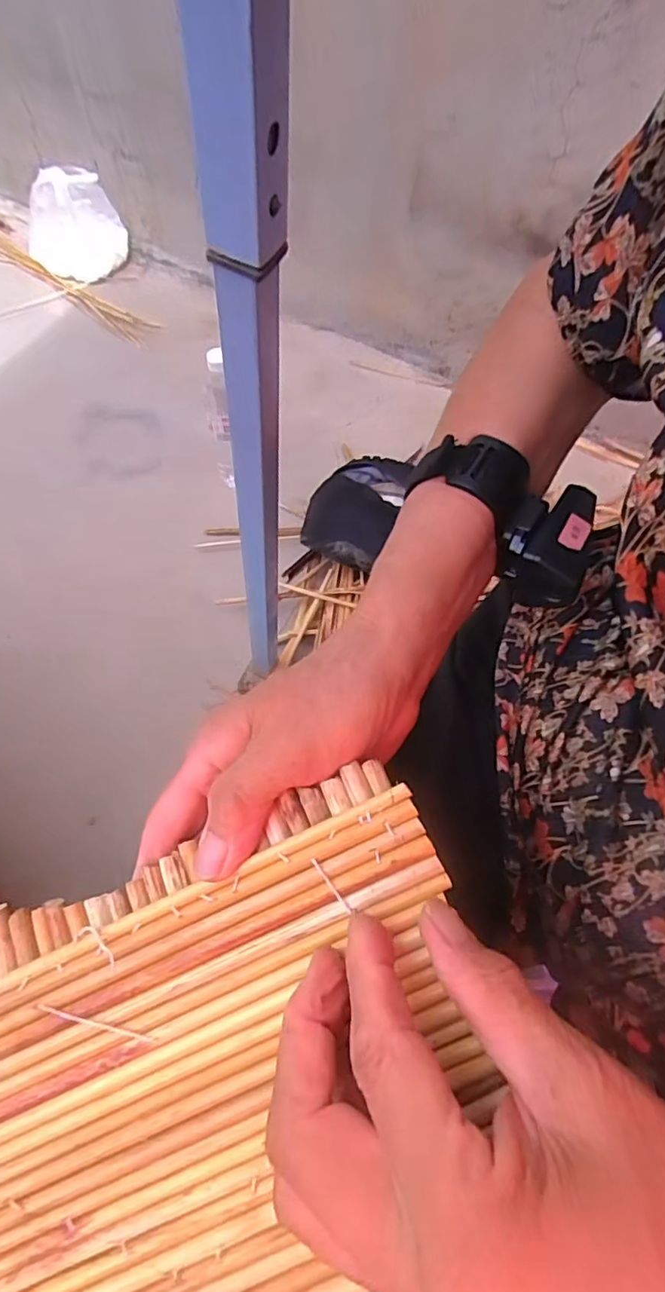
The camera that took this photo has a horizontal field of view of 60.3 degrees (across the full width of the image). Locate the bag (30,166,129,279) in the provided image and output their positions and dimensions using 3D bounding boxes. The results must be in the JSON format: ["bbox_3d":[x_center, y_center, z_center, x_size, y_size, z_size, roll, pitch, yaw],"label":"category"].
[{"bbox_3d":[-0.503,-0.832,1.119,0.086,0.166,0.174,41,68,17],"label":"bag"}]

